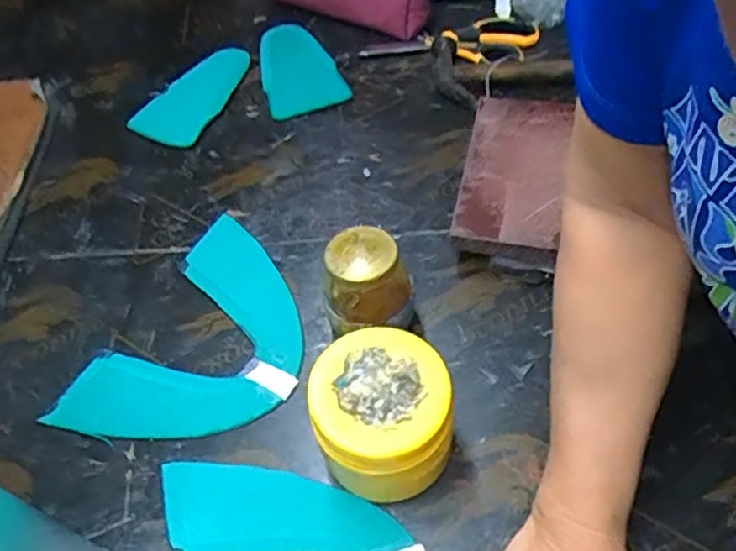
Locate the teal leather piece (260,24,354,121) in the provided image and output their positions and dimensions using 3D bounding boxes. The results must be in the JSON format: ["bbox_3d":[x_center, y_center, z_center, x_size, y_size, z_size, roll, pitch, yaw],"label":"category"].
[{"bbox_3d":[-0.088,-0.245,0.769,0.090,0.009,0.155,-21,59,-11],"label":"teal leather piece"}]

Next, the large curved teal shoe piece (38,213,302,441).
[{"bbox_3d":[-0.137,0.061,0.562,0.163,0.008,0.227,26,61,20],"label":"large curved teal shoe piece"}]

